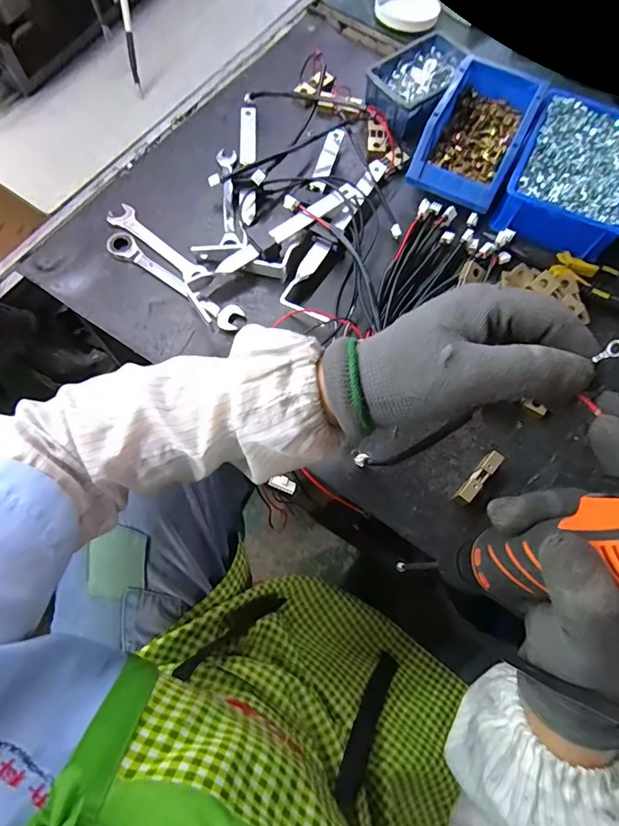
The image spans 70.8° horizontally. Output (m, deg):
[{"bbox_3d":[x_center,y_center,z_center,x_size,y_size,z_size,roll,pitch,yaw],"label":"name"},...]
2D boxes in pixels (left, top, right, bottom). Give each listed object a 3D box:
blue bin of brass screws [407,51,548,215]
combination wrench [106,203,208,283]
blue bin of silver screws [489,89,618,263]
[{"bbox_3d":[0.217,-0.361,0.567,0.111,0.072,0.179,27,73,8],"label":"blue bin of brass screws"},{"bbox_3d":[-0.194,-0.214,0.550,0.149,0.005,0.031,40,75,11],"label":"combination wrench"},{"bbox_3d":[0.338,-0.305,0.556,0.146,0.059,0.201,23,73,7],"label":"blue bin of silver screws"}]

